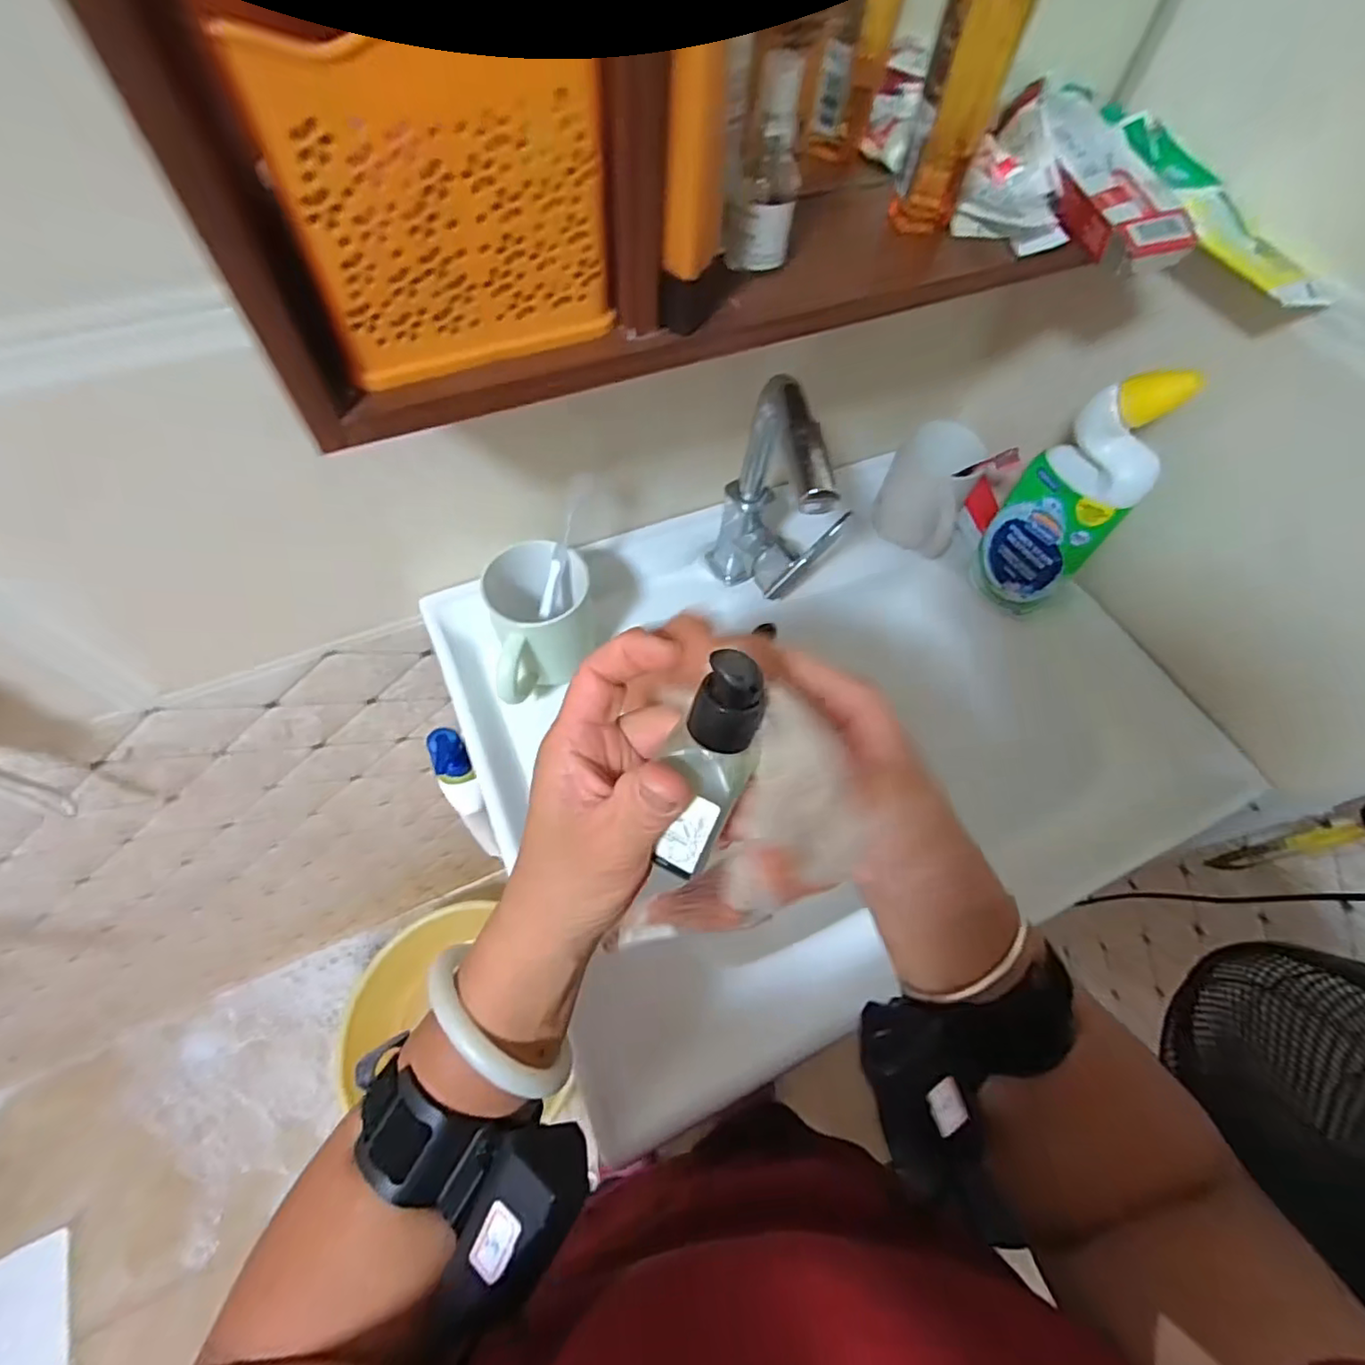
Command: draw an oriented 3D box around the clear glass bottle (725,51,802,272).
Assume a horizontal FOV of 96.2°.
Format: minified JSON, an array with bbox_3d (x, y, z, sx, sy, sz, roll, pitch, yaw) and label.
[{"bbox_3d":[0.045,-0.264,0.317,0.029,0.083,0.027,-18,64,-13],"label":"clear glass bottle"}]

